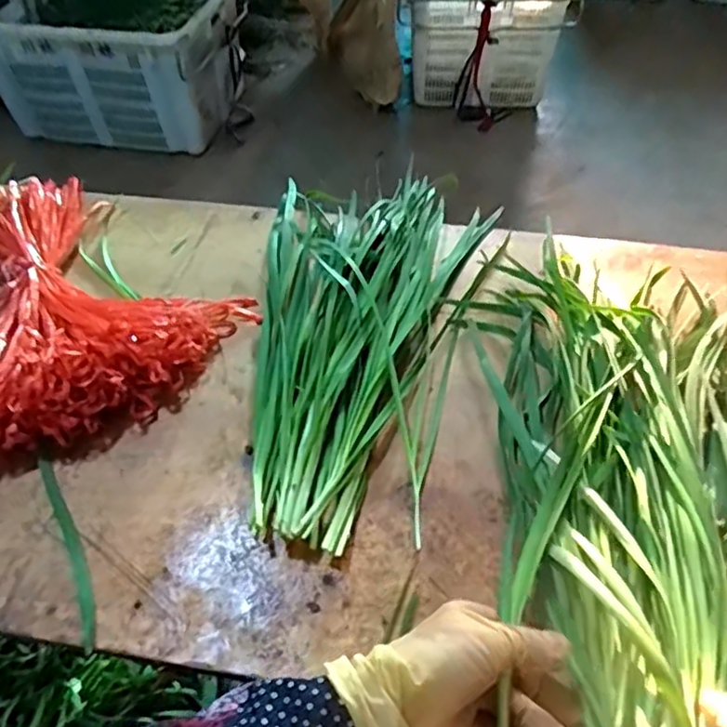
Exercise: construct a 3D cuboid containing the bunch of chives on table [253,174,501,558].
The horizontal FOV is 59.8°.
[{"bbox_3d":[-0.021,-0.042,0.568,0.203,0.035,0.415,11,51,10],"label":"bunch of chives on table"}]

